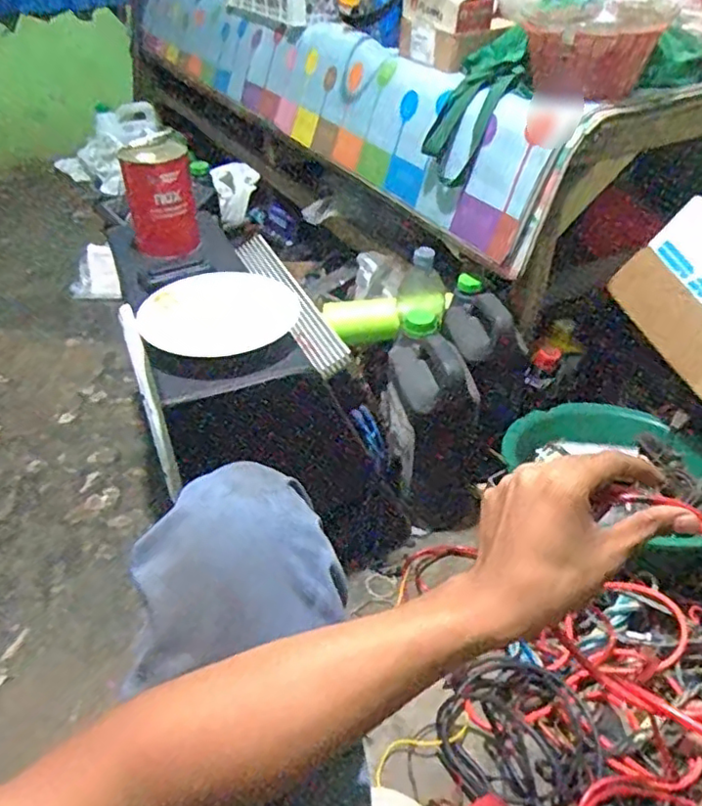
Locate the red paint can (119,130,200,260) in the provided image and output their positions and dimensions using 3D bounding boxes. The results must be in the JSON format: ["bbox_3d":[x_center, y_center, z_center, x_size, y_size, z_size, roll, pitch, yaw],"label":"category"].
[{"bbox_3d":[-0.286,-0.300,0.950,0.095,0.163,0.103,-10,41,-12],"label":"red paint can"}]

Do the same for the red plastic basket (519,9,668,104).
[{"bbox_3d":[0.338,-0.498,0.891,0.171,0.101,0.138,5,40,7],"label":"red plastic basket"}]

